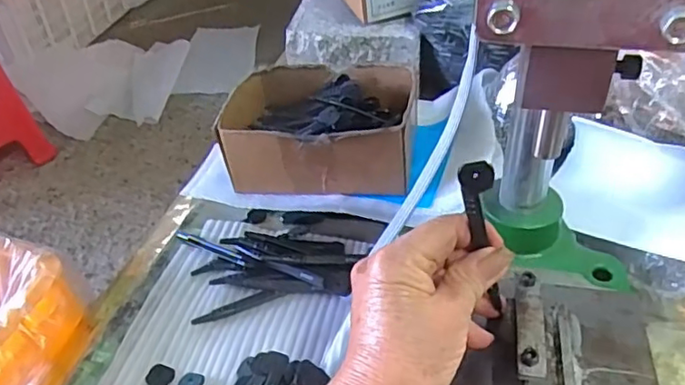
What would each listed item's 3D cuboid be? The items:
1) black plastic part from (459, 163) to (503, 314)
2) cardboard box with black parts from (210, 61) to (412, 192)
[{"bbox_3d":[0.074,0.025,0.307,0.016,0.098,0.008,-9,38,12],"label":"black plastic part"},{"bbox_3d":[-0.019,-0.063,0.549,0.167,0.064,0.131,6,42,11],"label":"cardboard box with black parts"}]

